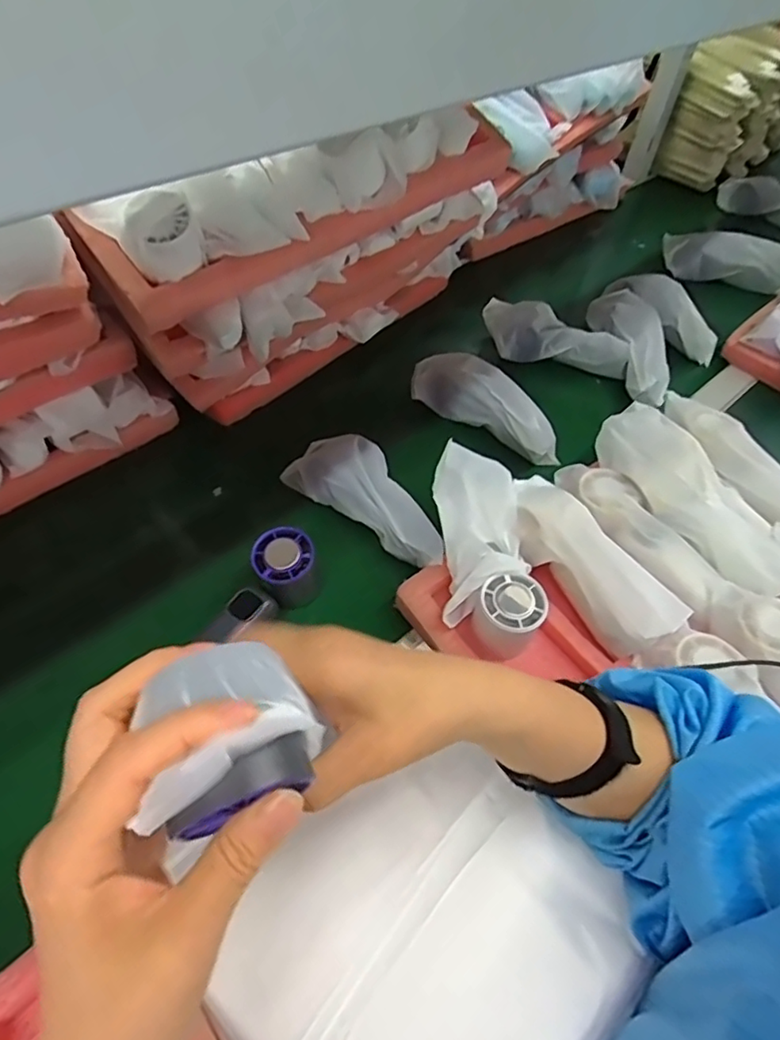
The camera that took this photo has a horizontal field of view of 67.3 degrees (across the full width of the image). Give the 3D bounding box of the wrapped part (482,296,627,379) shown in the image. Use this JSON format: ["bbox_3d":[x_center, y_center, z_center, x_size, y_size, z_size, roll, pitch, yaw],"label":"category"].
[{"bbox_3d":[0.213,-0.235,0.758,0.189,0.057,0.053,20,53,10],"label":"wrapped part"}]

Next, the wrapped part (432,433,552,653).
[{"bbox_3d":[0.081,0.020,0.507,0.075,0.055,0.171,1,52,-5],"label":"wrapped part"}]

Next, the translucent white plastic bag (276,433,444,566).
[{"bbox_3d":[-0.012,-0.025,0.571,0.182,0.038,0.070,33,56,19],"label":"translucent white plastic bag"}]

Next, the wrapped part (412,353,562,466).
[{"bbox_3d":[0.111,-0.133,0.665,0.186,0.057,0.056,36,57,21],"label":"wrapped part"}]

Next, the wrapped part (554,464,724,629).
[{"bbox_3d":[0.222,0.009,0.527,0.053,0.030,0.179,-25,58,-23],"label":"wrapped part"}]

